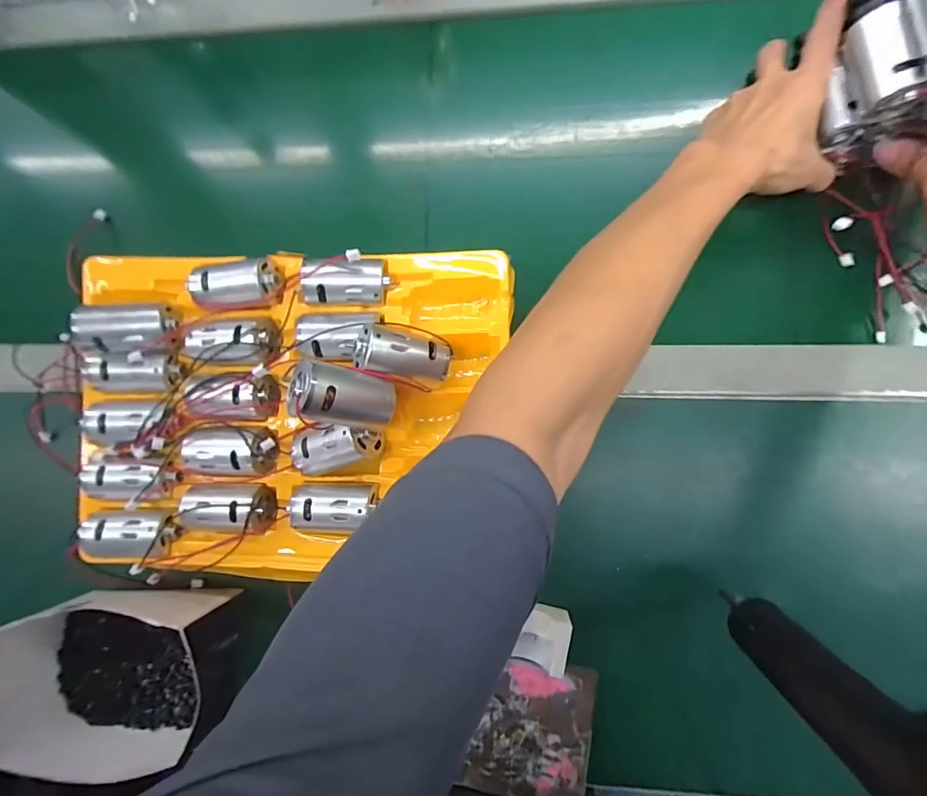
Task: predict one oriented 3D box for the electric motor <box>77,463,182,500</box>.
[{"bbox_3d":[-0.241,0.060,0.333,0.059,0.025,0.026,-2,85,6],"label":"electric motor"}]

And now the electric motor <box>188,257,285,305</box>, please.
[{"bbox_3d":[-0.168,-0.085,0.345,0.061,0.028,0.037,0,85,7],"label":"electric motor"}]

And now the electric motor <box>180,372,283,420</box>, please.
[{"bbox_3d":[-0.170,-0.001,0.338,0.063,0.031,0.032,2,86,7],"label":"electric motor"}]

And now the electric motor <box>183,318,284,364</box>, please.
[{"bbox_3d":[-0.171,-0.040,0.344,0.060,0.032,0.034,-4,85,6],"label":"electric motor"}]

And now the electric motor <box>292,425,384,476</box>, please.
[{"bbox_3d":[-0.090,0.034,0.320,0.064,0.027,0.028,-14,84,17],"label":"electric motor"}]

